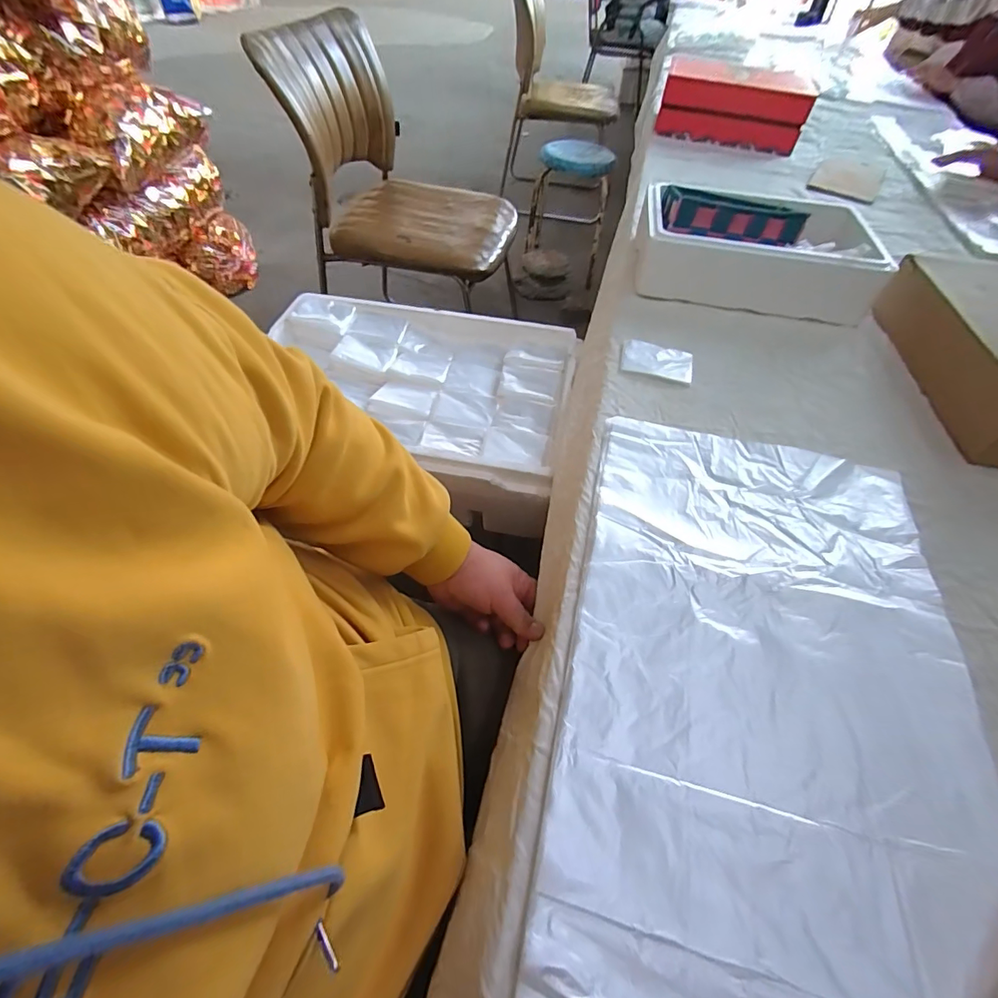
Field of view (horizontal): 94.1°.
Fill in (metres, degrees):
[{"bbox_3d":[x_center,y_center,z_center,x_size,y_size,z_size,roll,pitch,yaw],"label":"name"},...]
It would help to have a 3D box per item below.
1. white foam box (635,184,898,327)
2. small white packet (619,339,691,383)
[{"bbox_3d":[0.370,-0.373,0.684,0.313,0.091,0.191,11,54,4],"label":"white foam box"},{"bbox_3d":[0.201,-0.177,0.592,0.088,0.007,0.062,11,54,4],"label":"small white packet"}]

